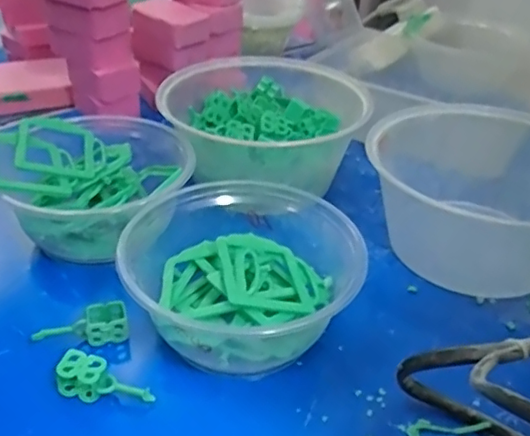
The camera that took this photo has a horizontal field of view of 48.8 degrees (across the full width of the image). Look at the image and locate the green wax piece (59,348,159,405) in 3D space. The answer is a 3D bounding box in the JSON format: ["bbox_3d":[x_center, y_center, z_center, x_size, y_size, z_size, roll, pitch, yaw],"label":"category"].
[{"bbox_3d":[-0.084,0.088,0.309,0.050,0.027,0.015,9,36,8],"label":"green wax piece"}]

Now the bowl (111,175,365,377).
[{"bbox_3d":[-0.017,0.031,0.354,0.128,0.065,0.117,2,35,-1],"label":"bowl"}]

